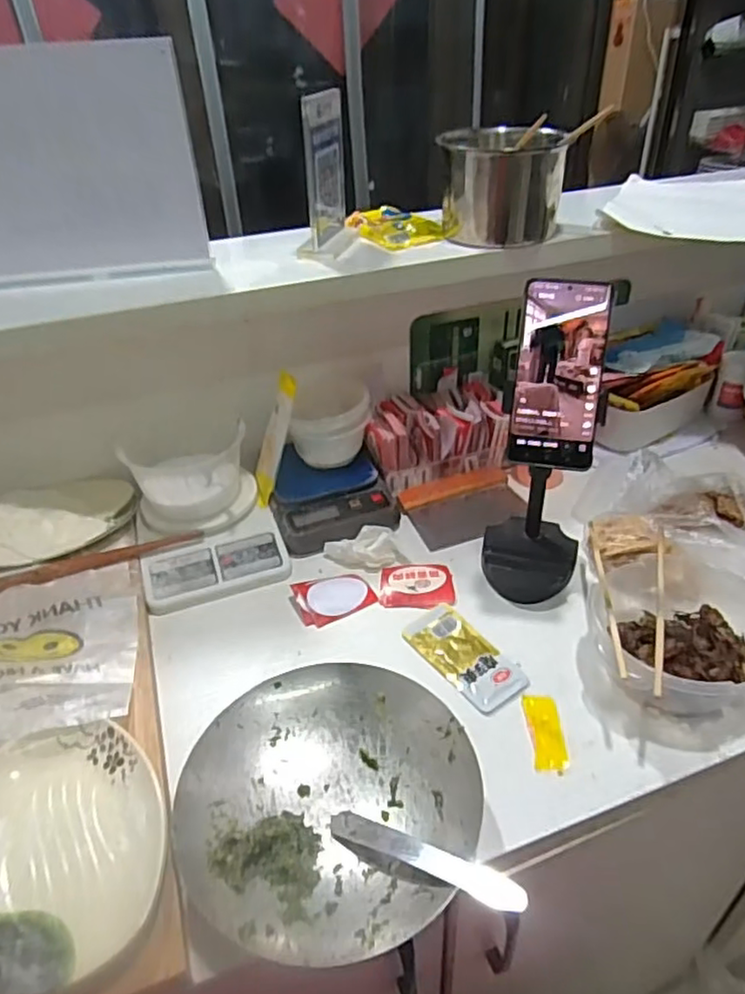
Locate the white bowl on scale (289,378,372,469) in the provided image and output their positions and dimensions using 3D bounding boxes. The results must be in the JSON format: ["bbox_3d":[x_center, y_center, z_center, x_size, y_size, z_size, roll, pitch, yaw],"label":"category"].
[{"bbox_3d":[-0.054,-0.093,0.844,0.101,0.093,0.101,-2,37,2],"label":"white bowl on scale"}]

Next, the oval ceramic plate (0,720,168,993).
[{"bbox_3d":[-0.221,0.248,0.458,0.137,0.020,0.199,-21,40,-22],"label":"oval ceramic plate"}]

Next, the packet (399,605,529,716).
[{"bbox_3d":[0.091,0.152,0.624,0.061,0.015,0.127,-25,42,-27],"label":"packet"}]

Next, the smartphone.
[{"bbox_3d":[0.162,-0.107,0.556,0.073,0.160,0.009,6,3,12],"label":"smartphone"}]

